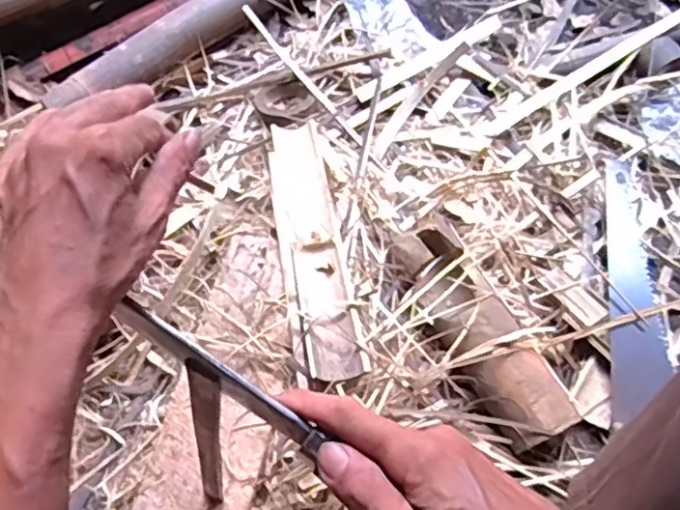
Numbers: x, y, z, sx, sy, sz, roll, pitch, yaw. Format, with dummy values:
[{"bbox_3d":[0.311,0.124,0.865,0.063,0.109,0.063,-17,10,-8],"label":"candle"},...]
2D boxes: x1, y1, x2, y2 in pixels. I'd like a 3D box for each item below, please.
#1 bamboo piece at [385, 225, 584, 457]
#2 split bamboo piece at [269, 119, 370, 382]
[{"bbox_3d":[0.165,0.085,0.753,0.092,0.053,0.281,-26,62,-12],"label":"bamboo piece"},{"bbox_3d":[-0.036,-0.024,0.807,0.075,0.031,0.377,-9,60,-3],"label":"split bamboo piece"}]

